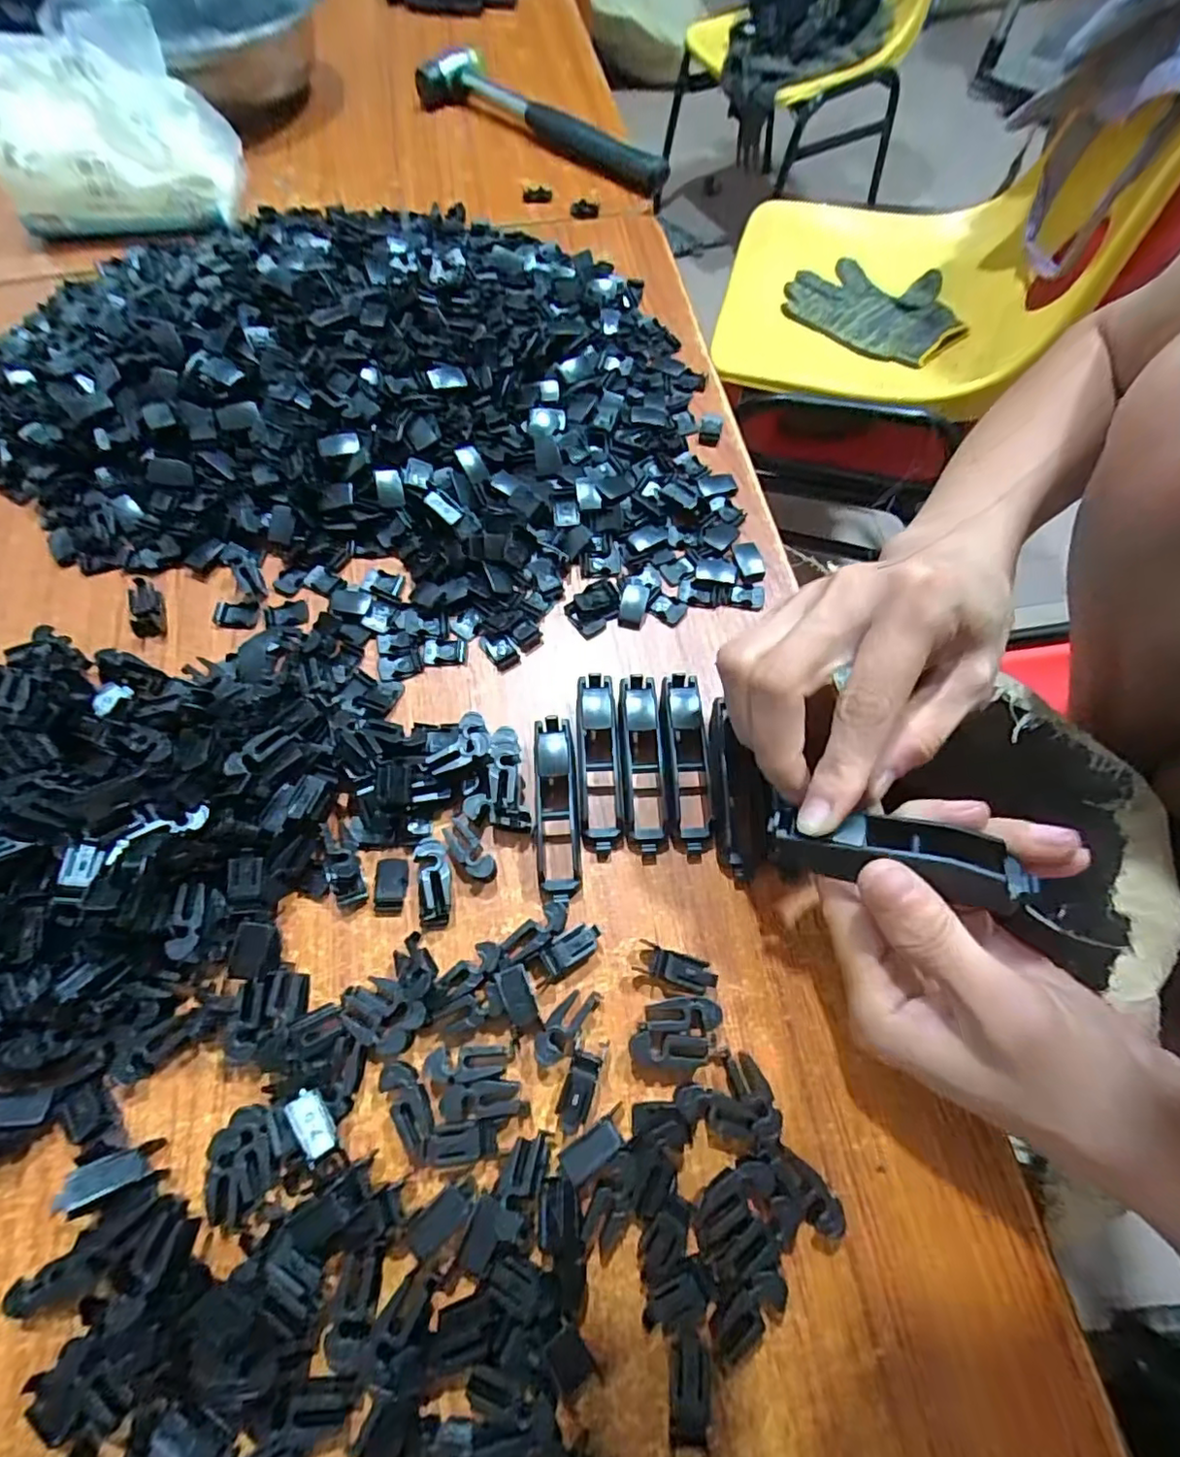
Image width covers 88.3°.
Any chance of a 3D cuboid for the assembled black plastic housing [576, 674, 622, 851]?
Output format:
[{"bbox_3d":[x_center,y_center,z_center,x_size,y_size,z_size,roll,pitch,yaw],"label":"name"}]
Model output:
[{"bbox_3d":[0.004,0.013,0.255,0.017,0.014,0.073,-2,67,0],"label":"assembled black plastic housing"}]

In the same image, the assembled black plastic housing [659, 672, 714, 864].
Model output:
[{"bbox_3d":[0.040,0.015,0.255,0.020,0.014,0.077,-1,67,1],"label":"assembled black plastic housing"}]

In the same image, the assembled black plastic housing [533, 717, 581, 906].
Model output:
[{"bbox_3d":[-0.014,0.032,0.247,0.017,0.015,0.073,-4,67,-1],"label":"assembled black plastic housing"}]

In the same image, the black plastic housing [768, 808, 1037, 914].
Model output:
[{"bbox_3d":[0.094,0.038,0.185,0.073,0.012,0.022,7,67,15],"label":"black plastic housing"}]

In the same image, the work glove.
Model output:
[{"bbox_3d":[0.340,-0.502,0.715,0.200,0.034,0.153,34,72,14],"label":"work glove"}]

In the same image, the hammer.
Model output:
[{"bbox_3d":[-0.041,-0.456,0.448,0.233,0.020,0.055,40,73,16],"label":"hammer"}]

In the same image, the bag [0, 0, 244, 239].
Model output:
[{"bbox_3d":[-0.311,-0.383,0.389,0.133,0.080,0.074,-1,67,1],"label":"bag"}]

